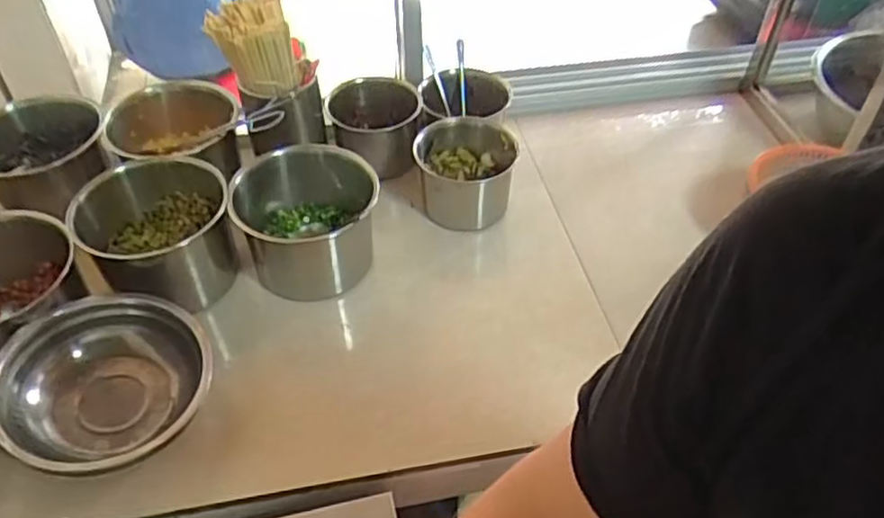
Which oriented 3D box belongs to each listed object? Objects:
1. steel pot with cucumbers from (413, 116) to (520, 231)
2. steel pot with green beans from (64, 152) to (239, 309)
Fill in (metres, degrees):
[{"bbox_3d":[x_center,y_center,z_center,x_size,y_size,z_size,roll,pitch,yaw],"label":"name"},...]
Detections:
[{"bbox_3d":[0.032,-0.111,0.984,0.139,0.116,0.144,0,45,0],"label":"steel pot with cucumbers"},{"bbox_3d":[-0.341,-0.022,0.861,0.165,0.138,0.181,0,45,0],"label":"steel pot with green beans"}]

